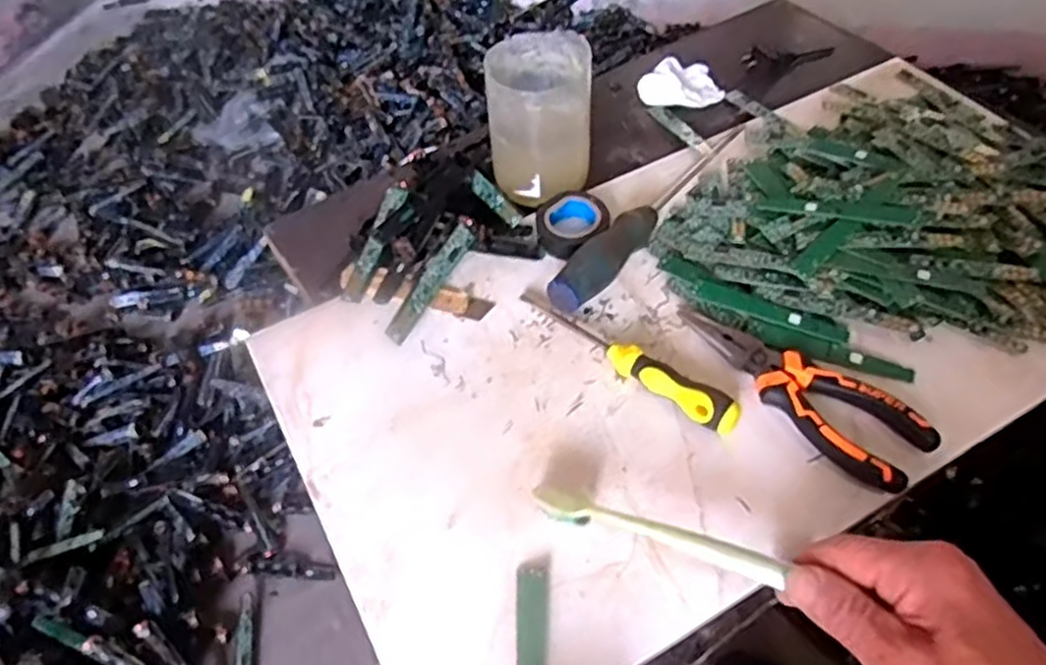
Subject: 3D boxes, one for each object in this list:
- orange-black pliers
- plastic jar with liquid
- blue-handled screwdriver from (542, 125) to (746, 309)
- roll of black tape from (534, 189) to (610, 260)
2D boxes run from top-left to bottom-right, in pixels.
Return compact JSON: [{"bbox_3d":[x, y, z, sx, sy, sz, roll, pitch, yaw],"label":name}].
[{"bbox_3d":[0.163,0.027,0.437,0.051,0.013,0.157,-33,56,-22],"label":"orange-black pliers"},{"bbox_3d":[0.012,-0.156,0.538,0.072,0.096,0.077,-1,50,1],"label":"plastic jar with liquid"},{"bbox_3d":[0.101,-0.092,0.526,0.025,0.030,0.243,31,58,25],"label":"blue-handled screwdriver"},{"bbox_3d":[0.037,-0.079,0.525,0.048,0.017,0.057,26,56,22],"label":"roll of black tape"}]

